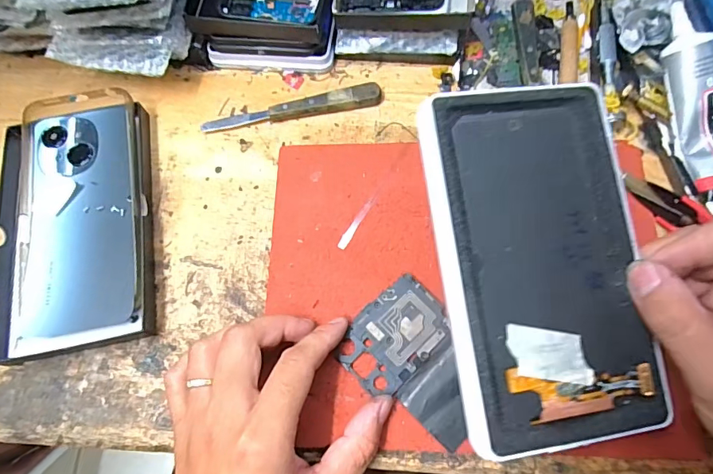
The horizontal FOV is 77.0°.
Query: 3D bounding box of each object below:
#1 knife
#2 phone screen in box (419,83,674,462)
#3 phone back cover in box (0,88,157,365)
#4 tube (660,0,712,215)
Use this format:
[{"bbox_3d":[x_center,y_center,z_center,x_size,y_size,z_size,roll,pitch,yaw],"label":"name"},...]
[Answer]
[{"bbox_3d":[-0.049,-0.096,0.338,0.134,0.013,0.016,-12,71,0],"label":"knife"},{"bbox_3d":[0.093,0.011,0.227,0.100,0.009,0.176,-6,82,-8],"label":"phone screen in box"},{"bbox_3d":[-0.196,-0.015,0.310,0.100,0.023,0.182,-11,71,0],"label":"phone back cover in box"},{"bbox_3d":[0.229,-0.082,0.289,0.044,0.020,0.134,-14,87,-4],"label":"tube"}]

